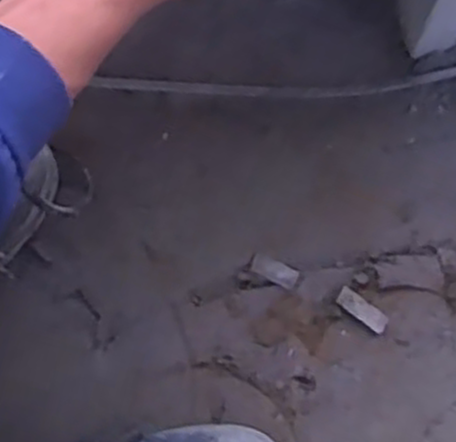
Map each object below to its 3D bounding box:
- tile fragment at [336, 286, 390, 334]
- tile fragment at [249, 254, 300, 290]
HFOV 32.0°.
[{"bbox_3d":[0.110,0.073,0.654,0.045,0.013,0.017,36,76,11],"label":"tile fragment"},{"bbox_3d":[0.038,0.042,0.666,0.040,0.005,0.018,25,74,8],"label":"tile fragment"}]

